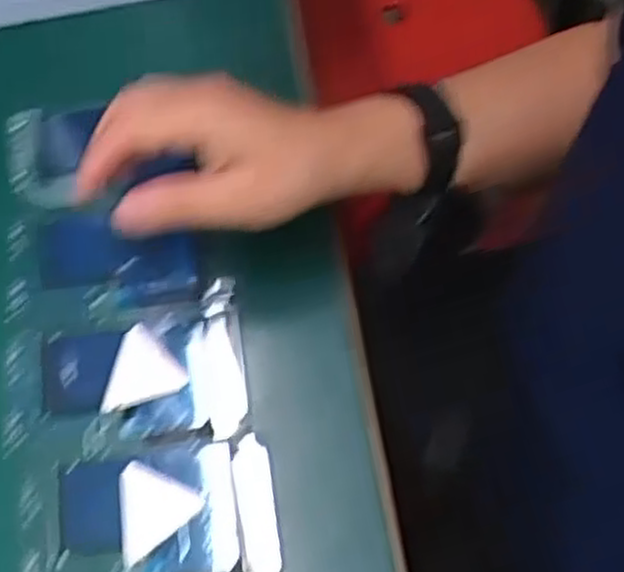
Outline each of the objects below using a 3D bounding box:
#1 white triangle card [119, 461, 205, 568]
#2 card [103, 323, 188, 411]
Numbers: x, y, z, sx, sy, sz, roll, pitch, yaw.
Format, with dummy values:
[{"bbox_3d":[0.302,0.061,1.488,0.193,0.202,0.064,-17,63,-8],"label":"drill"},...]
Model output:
[{"bbox_3d":[-0.086,0.110,0.396,0.045,0.004,0.041,-37,71,-12],"label":"white triangle card"},{"bbox_3d":[-0.096,0.043,0.425,0.046,0.004,0.042,-18,69,-5],"label":"card"}]

